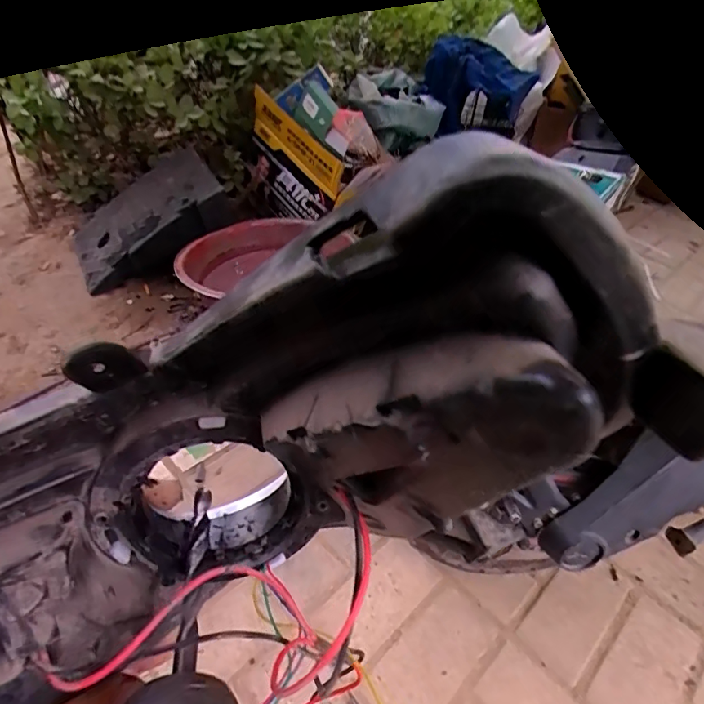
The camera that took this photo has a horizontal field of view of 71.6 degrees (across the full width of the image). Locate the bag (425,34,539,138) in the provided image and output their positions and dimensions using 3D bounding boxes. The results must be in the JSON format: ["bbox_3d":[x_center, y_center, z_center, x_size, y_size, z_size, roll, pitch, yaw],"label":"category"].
[{"bbox_3d":[0.356,-0.756,1.417,0.280,0.229,0.237,8,44,4],"label":"bag"}]

